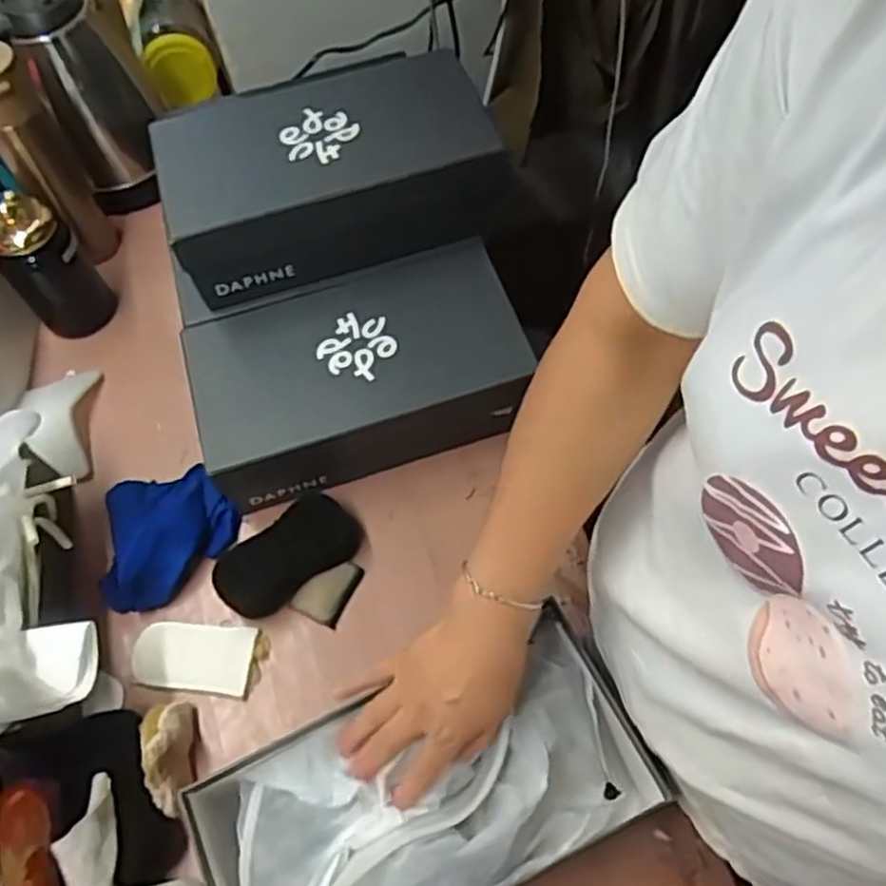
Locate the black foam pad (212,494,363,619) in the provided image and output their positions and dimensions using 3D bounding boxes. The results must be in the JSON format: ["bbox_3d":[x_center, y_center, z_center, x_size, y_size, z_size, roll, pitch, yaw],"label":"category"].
[{"bbox_3d":[-0.138,0.097,0.657,0.127,0.032,0.064,-37,65,-17],"label":"black foam pad"}]

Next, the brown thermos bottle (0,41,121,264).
[{"bbox_3d":[-0.412,-0.285,0.770,0.065,0.243,0.063,-33,64,-14],"label":"brown thermos bottle"}]

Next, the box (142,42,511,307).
[{"bbox_3d":[-0.106,-0.252,0.701,0.295,0.109,0.157,-19,61,-7],"label":"box"}]

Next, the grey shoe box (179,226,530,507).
[{"bbox_3d":[-0.075,-0.064,0.702,0.294,0.091,0.167,-16,61,-6],"label":"grey shoe box"}]

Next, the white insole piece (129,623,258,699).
[{"bbox_3d":[-0.212,0.181,0.632,0.101,0.004,0.053,6,66,2],"label":"white insole piece"}]

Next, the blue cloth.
[{"bbox_3d":[-0.260,0.081,0.673,0.133,0.036,0.105,-42,67,-18],"label":"blue cloth"}]

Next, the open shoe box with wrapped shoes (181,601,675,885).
[{"bbox_3d":[-0.011,0.252,0.519,0.305,0.085,0.157,-20,62,-5],"label":"open shoe box with wrapped shoes"}]

